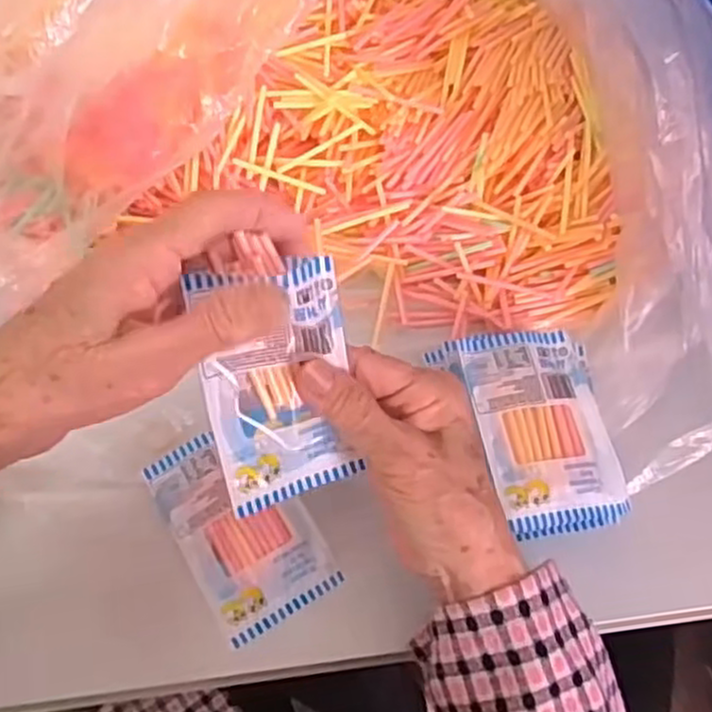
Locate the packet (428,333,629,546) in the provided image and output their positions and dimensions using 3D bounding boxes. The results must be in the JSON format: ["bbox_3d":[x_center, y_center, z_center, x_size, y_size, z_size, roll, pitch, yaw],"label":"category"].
[{"bbox_3d":[0.098,0.039,0.395,0.084,0.027,0.112,-11,62,-8],"label":"packet"}]

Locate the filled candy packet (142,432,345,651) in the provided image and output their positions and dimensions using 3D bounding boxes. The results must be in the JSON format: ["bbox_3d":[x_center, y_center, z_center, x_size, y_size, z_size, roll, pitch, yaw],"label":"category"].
[{"bbox_3d":[-0.060,0.089,0.392,0.064,0.013,0.104,-28,72,-16],"label":"filled candy packet"}]

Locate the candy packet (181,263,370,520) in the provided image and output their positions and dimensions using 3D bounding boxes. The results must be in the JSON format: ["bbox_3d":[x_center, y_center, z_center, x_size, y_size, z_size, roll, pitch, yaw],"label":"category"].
[{"bbox_3d":[-0.032,0.013,0.310,0.060,0.100,0.015,-14,22,-16],"label":"candy packet"}]

